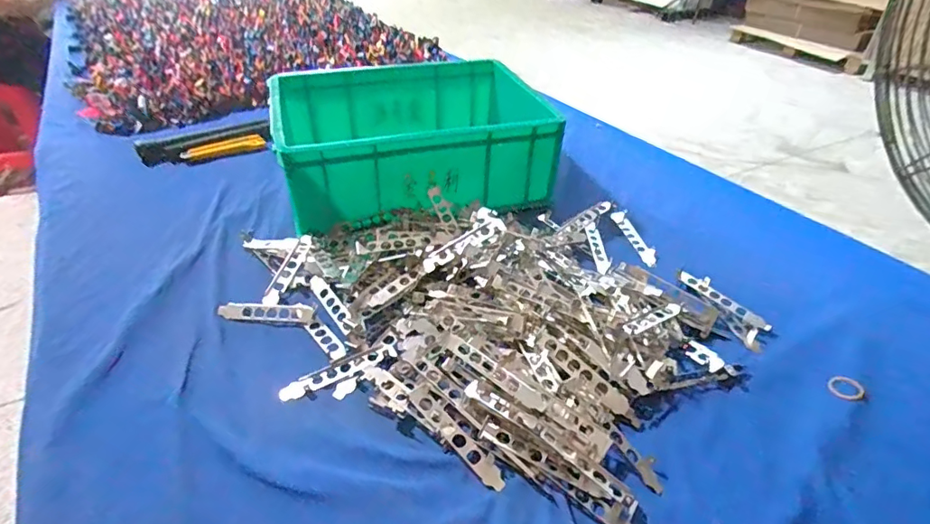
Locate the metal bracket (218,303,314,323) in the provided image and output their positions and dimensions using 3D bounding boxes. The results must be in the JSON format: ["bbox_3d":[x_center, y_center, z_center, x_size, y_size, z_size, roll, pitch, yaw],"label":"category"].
[{"bbox_3d":[-0.235,0.059,0.603,0.113,0.009,0.026,2,37,1],"label":"metal bracket"}]

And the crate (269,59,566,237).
[{"bbox_3d":[-0.089,-0.203,0.828,0.400,0.134,0.313,-12,39,-17],"label":"crate"}]

